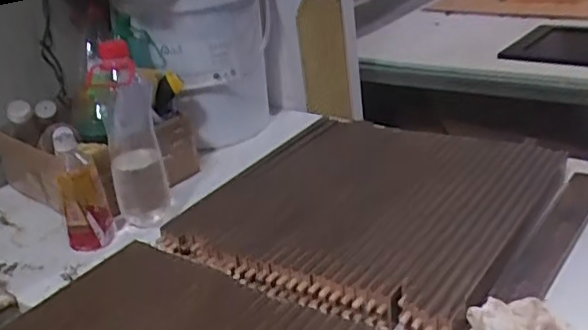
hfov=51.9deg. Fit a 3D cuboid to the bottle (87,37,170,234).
[{"bbox_3d":[-0.262,-0.052,0.979,0.095,0.285,0.098,-14,26,-15],"label":"bottle"}]

